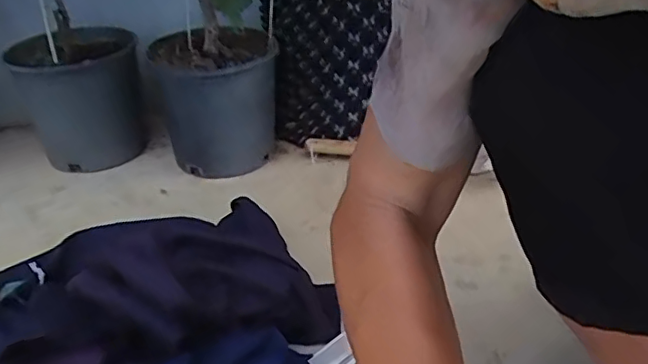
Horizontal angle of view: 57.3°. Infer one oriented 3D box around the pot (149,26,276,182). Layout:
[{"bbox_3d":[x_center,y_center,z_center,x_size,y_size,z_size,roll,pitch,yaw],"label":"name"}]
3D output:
[{"bbox_3d":[-0.176,-0.139,1.050,0.202,0.221,0.186,-2,31,1],"label":"pot"}]

